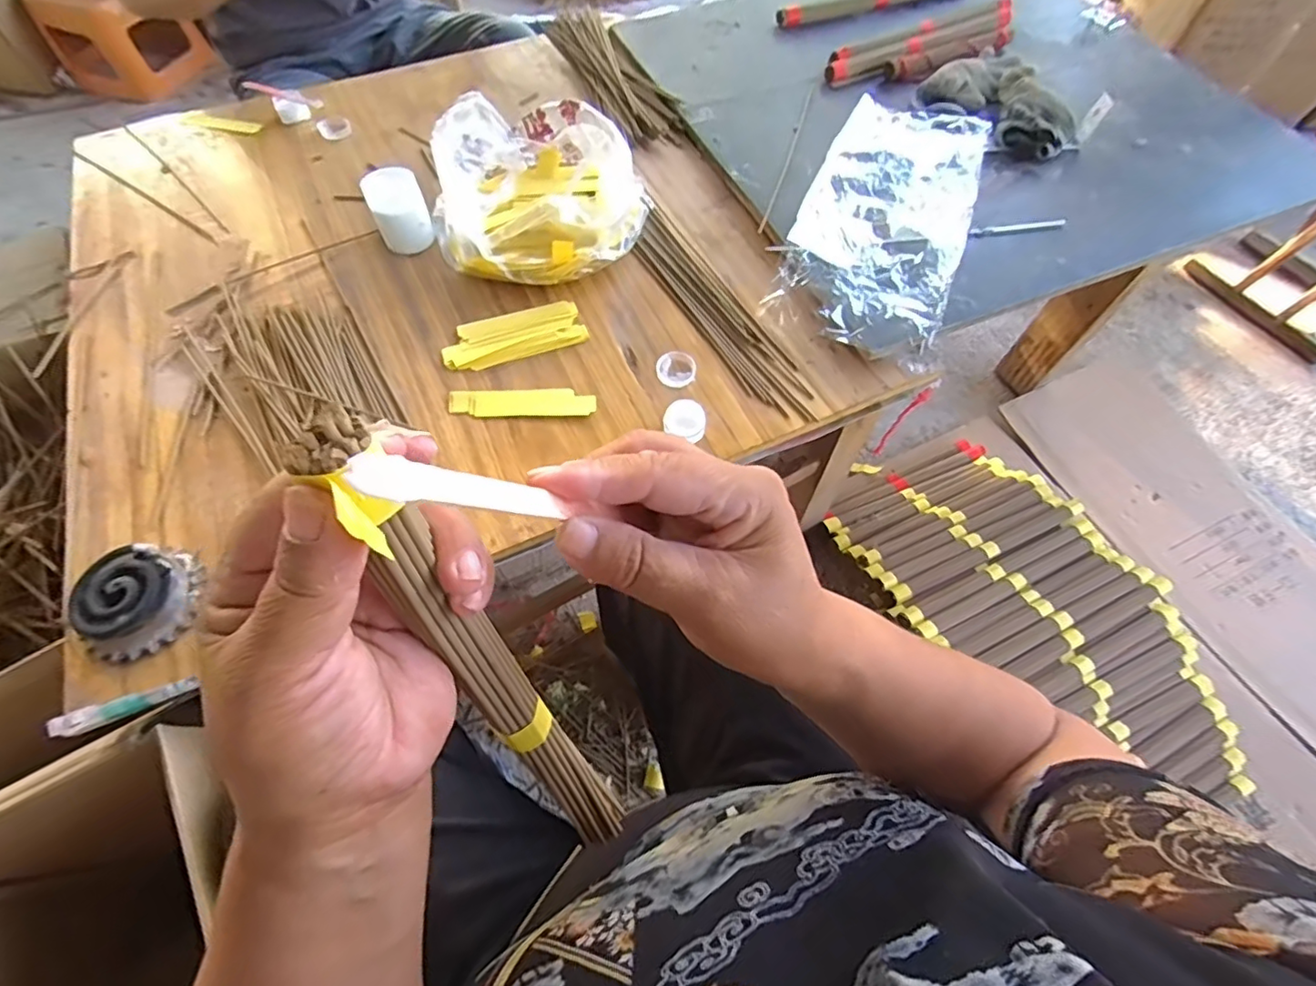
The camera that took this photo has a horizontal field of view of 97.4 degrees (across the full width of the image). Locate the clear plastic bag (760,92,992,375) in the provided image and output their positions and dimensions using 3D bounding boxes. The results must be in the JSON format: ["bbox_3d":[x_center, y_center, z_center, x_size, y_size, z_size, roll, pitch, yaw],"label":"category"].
[{"bbox_3d":[0.253,-0.311,0.635,0.172,0.030,0.388,22,65,9],"label":"clear plastic bag"}]

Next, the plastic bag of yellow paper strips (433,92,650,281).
[{"bbox_3d":[-0.131,-0.328,0.627,0.224,0.083,0.221,-9,64,-7],"label":"plastic bag of yellow paper strips"}]

